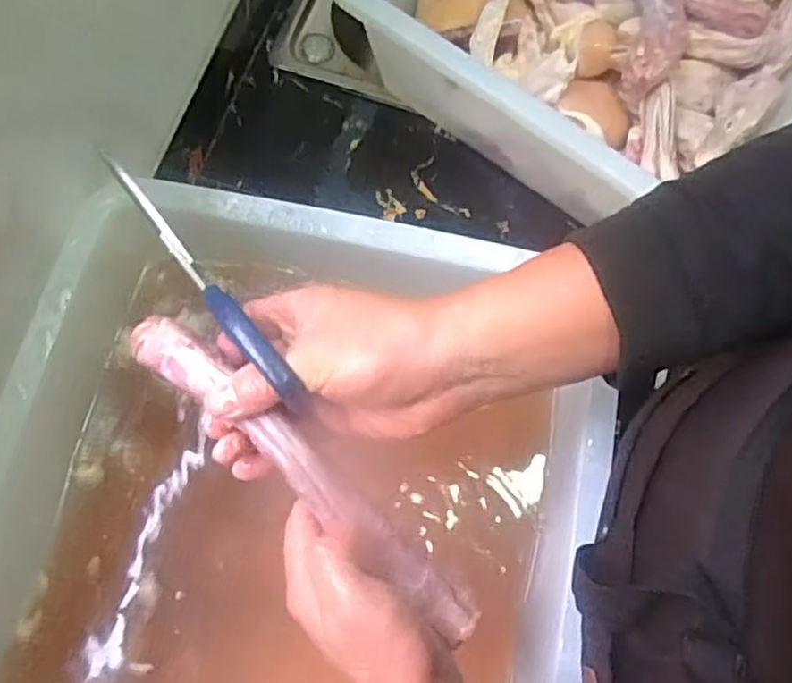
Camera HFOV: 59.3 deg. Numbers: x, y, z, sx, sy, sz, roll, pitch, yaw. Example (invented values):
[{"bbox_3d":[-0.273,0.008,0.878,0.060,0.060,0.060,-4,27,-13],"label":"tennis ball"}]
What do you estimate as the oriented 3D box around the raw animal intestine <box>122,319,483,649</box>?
[{"bbox_3d":[-0.042,0.074,0.362,0.235,0.028,0.027,46,77,-11],"label":"raw animal intestine"}]

